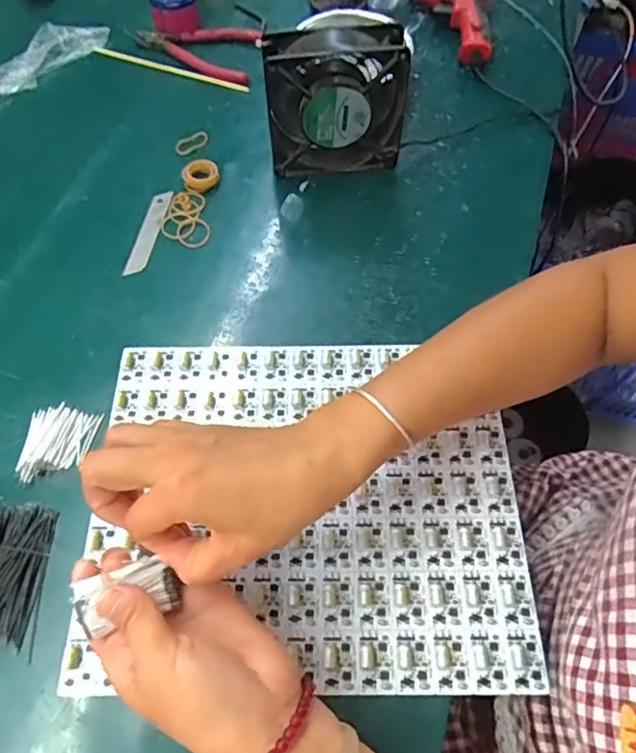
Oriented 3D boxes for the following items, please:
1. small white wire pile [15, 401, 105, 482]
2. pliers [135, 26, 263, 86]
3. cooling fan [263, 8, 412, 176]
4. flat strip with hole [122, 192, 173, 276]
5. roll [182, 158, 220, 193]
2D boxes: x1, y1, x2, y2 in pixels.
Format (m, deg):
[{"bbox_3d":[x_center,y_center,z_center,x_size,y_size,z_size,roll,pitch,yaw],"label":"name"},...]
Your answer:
[{"bbox_3d":[-0.192,0.049,0.415,0.049,0.009,0.059,11,61,6],"label":"small white wire pile"},{"bbox_3d":[-0.139,-0.359,0.621,0.146,0.024,0.074,10,61,6],"label":"pliers"},{"bbox_3d":[0.016,-0.242,0.509,0.124,0.126,0.044,-7,61,-4],"label":"cooling fan"},{"bbox_3d":[-0.155,-0.133,0.519,0.019,0.004,0.097,7,63,9],"label":"flat strip with hole"},{"bbox_3d":[-0.114,-0.195,0.549,0.035,0.013,0.035,0,61,0],"label":"roll"}]

